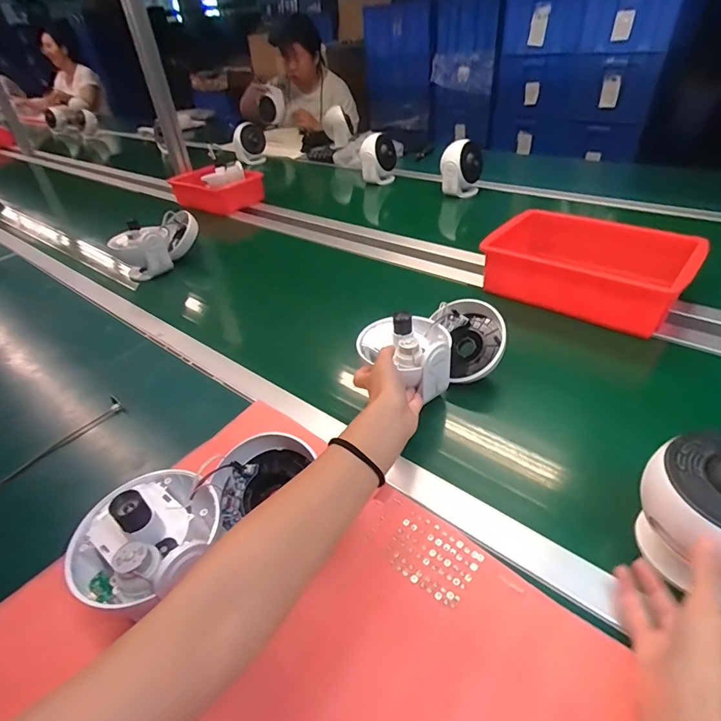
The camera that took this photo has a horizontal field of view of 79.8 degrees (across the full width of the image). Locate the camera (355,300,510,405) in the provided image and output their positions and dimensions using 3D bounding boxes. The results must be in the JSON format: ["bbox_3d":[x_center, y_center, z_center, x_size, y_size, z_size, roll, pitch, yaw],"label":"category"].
[{"bbox_3d":[0.097,-0.023,0.564,0.189,0.090,0.120,-12,37,-11],"label":"camera"}]

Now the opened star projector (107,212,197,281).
[{"bbox_3d":[-0.440,-0.254,0.957,0.131,0.105,0.175,12,39,21],"label":"opened star projector"}]

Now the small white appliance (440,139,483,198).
[{"bbox_3d":[0.276,-0.528,1.179,0.107,0.136,0.117,6,38,13],"label":"small white appliance"}]

